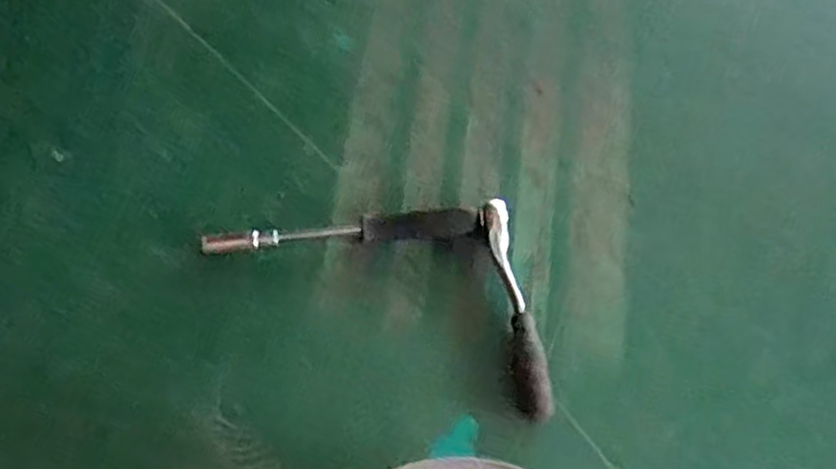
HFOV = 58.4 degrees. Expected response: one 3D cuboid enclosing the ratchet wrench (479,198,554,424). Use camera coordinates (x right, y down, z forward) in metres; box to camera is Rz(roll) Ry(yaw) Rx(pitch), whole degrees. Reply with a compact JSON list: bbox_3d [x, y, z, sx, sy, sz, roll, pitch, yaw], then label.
[{"bbox_3d":[0.064,0.048,0.490,0.021,0.022,0.145,-8,68,-4],"label":"ratchet wrench"}]

